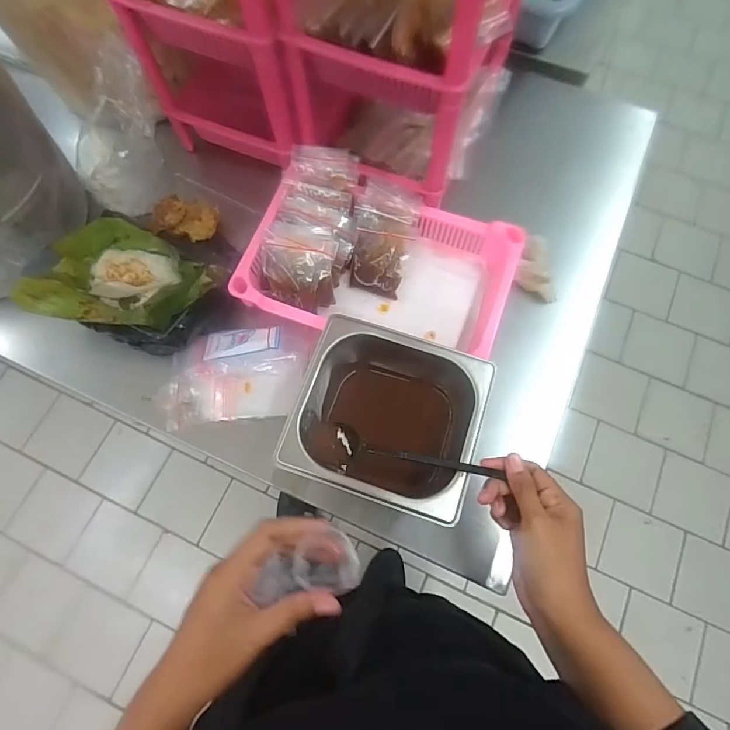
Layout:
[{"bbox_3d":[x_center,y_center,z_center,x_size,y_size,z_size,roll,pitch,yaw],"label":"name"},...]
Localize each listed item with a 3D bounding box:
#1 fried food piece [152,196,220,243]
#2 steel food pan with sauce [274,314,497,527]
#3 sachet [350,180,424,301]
[{"bbox_3d":[-0.227,-0.188,0.576,0.074,0.030,0.058,14,72,5],"label":"fried food piece"},{"bbox_3d":[0.025,0.055,0.468,0.172,0.085,0.162,18,73,6],"label":"steel food pan with sauce"},{"bbox_3d":[0.020,-0.150,0.551,0.073,0.013,0.123,17,103,0],"label":"sachet"}]

